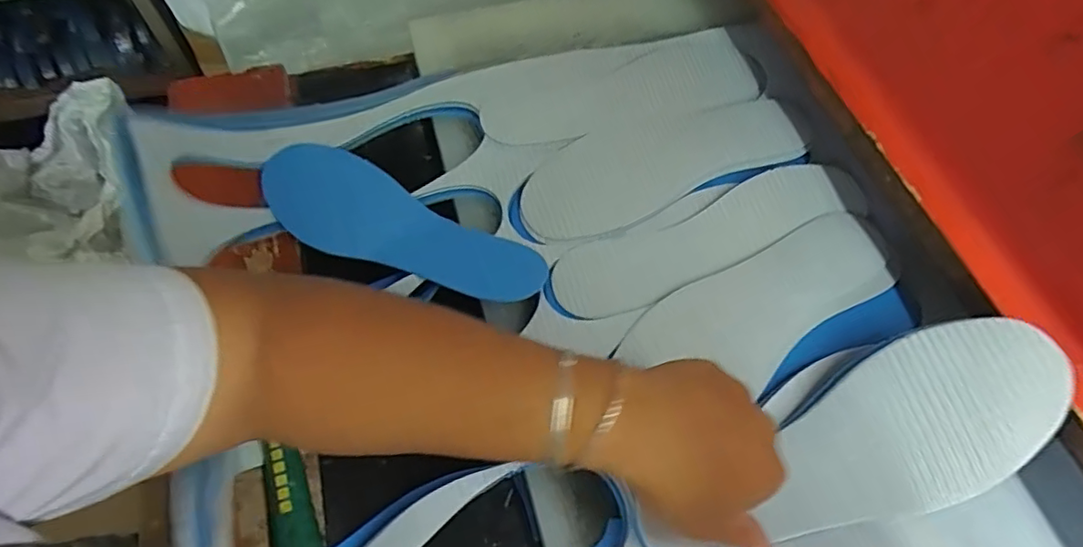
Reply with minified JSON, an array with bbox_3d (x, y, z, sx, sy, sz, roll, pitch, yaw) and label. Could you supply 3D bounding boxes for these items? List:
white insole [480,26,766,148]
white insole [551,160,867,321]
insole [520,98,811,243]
[{"bbox_3d":[0.079,-0.178,0.536,0.268,0.022,0.092,-16,63,-9],"label":"white insole"},{"bbox_3d":[0.139,-0.031,0.471,0.272,0.010,0.066,-21,64,-11],"label":"white insole"},{"bbox_3d":[0.110,-0.103,0.509,0.269,0.010,0.095,-23,64,-12],"label":"insole"}]

